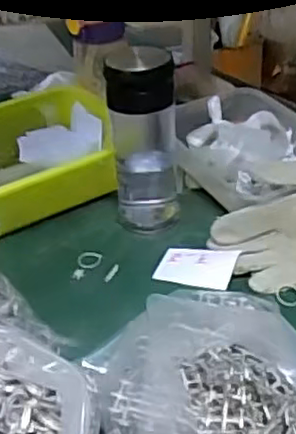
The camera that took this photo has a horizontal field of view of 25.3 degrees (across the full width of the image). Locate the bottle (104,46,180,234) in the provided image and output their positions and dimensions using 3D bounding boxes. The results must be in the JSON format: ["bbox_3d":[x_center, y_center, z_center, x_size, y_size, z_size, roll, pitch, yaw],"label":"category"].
[{"bbox_3d":[-0.004,-0.075,0.657,0.055,0.177,0.055,18,41,27],"label":"bottle"}]

